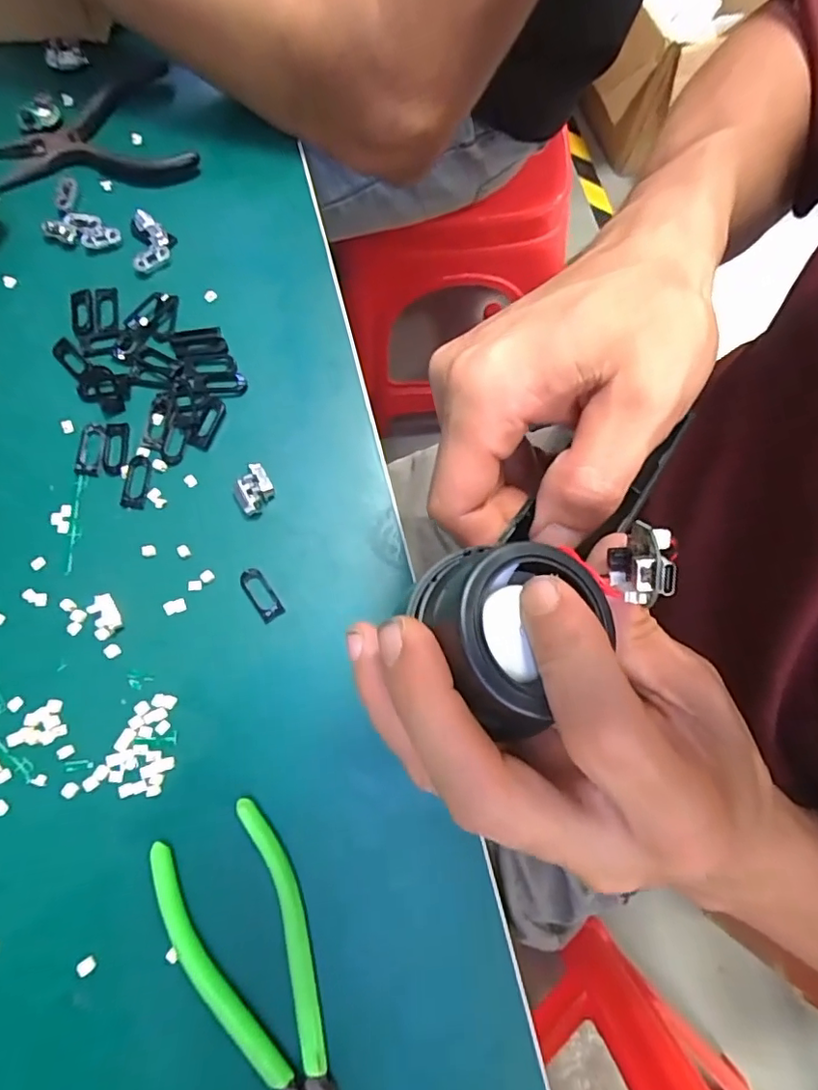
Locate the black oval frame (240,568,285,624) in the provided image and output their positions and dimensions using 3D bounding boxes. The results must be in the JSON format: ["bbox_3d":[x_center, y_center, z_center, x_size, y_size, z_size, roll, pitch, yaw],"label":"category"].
[{"bbox_3d":[-0.075,0.025,0.278,0.012,0.004,0.028,-34,80,-8],"label":"black oval frame"}]

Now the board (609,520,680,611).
[{"bbox_3d":[0.066,0.006,0.158,0.009,0.026,0.023,-11,78,-4],"label":"board"}]

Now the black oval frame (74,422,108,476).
[{"bbox_3d":[-0.168,-0.051,0.291,0.014,0.004,0.029,1,77,-1],"label":"black oval frame"}]

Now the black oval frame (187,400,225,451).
[{"bbox_3d":[-0.110,-0.065,0.297,0.013,0.004,0.028,18,77,3],"label":"black oval frame"}]

